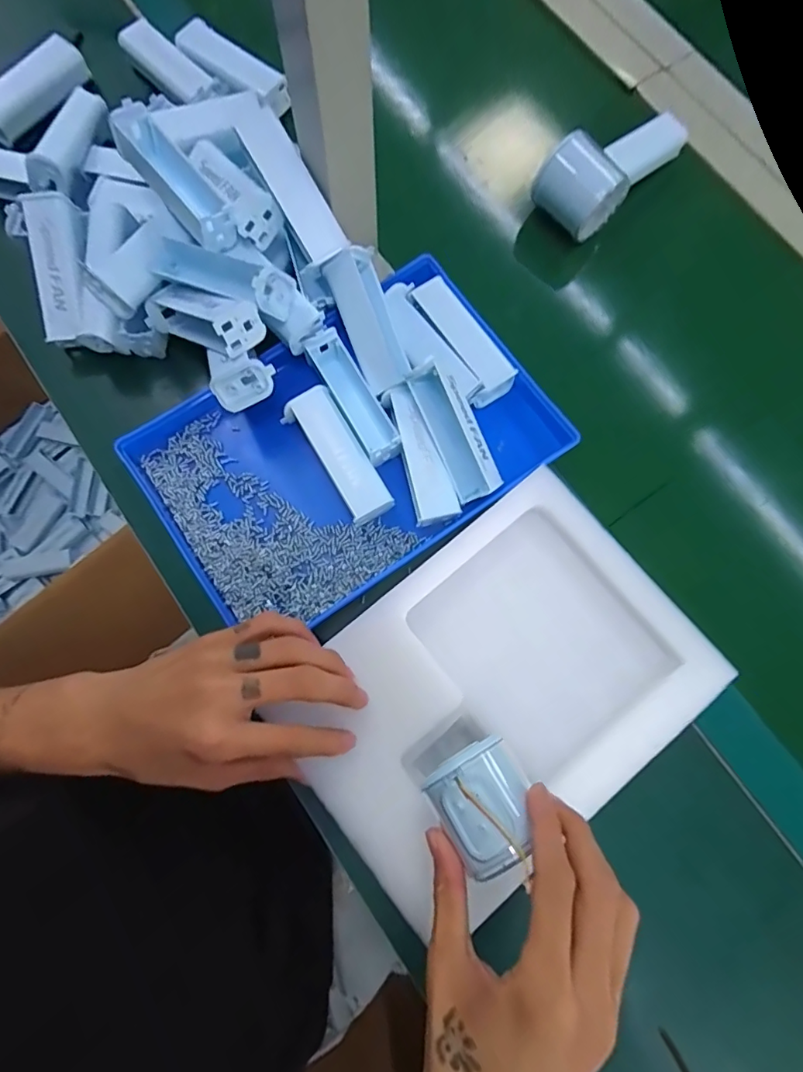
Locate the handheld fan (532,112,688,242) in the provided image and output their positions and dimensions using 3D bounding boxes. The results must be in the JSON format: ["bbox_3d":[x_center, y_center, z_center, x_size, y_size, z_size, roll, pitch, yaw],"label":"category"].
[{"bbox_3d":[0.182,-0.313,0.429,0.149,0.048,0.054,-39,81,-9],"label":"handheld fan"}]

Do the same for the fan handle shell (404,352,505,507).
[{"bbox_3d":[0.038,-0.074,0.363,0.032,0.028,0.098,-28,94,-7],"label":"fan handle shell"}]

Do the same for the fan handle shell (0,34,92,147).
[{"bbox_3d":[-0.319,-0.387,0.450,0.034,0.029,0.101,41,79,7],"label":"fan handle shell"}]

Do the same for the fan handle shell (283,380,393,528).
[{"bbox_3d":[-0.045,-0.058,0.379,0.035,0.028,0.099,-34,80,-8],"label":"fan handle shell"}]

